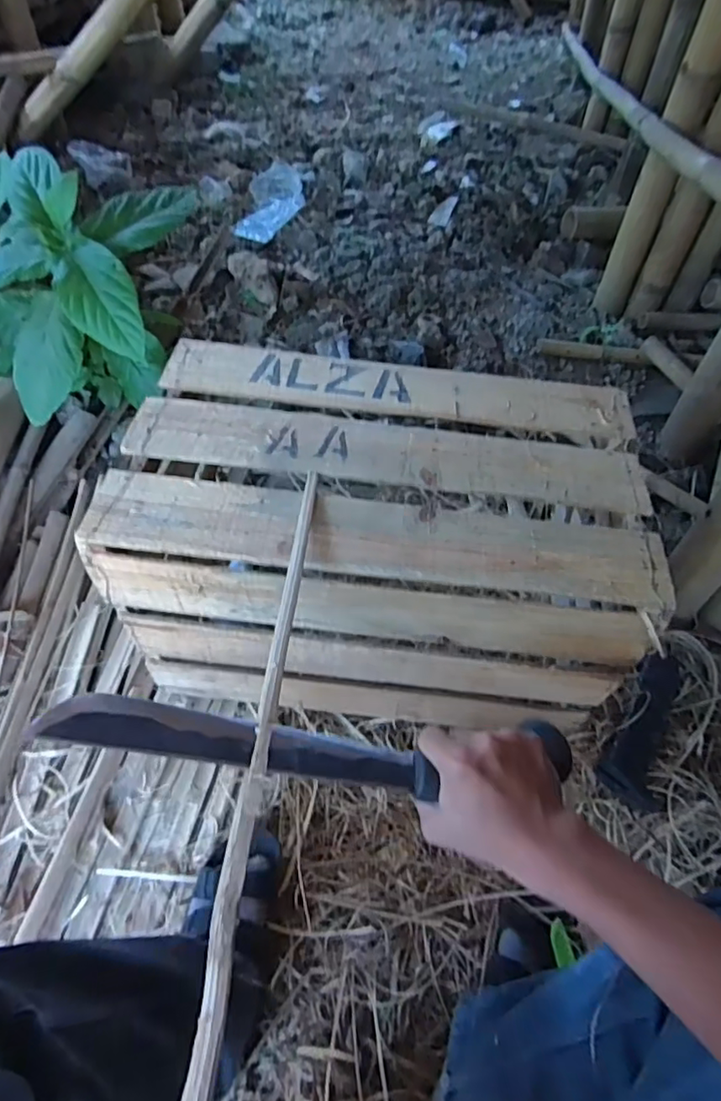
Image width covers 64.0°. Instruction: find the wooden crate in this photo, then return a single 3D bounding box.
[{"bbox_3d":[0.014,-0.007,0.784,0.577,0.363,0.357,7,54,0],"label":"wooden crate"}]

